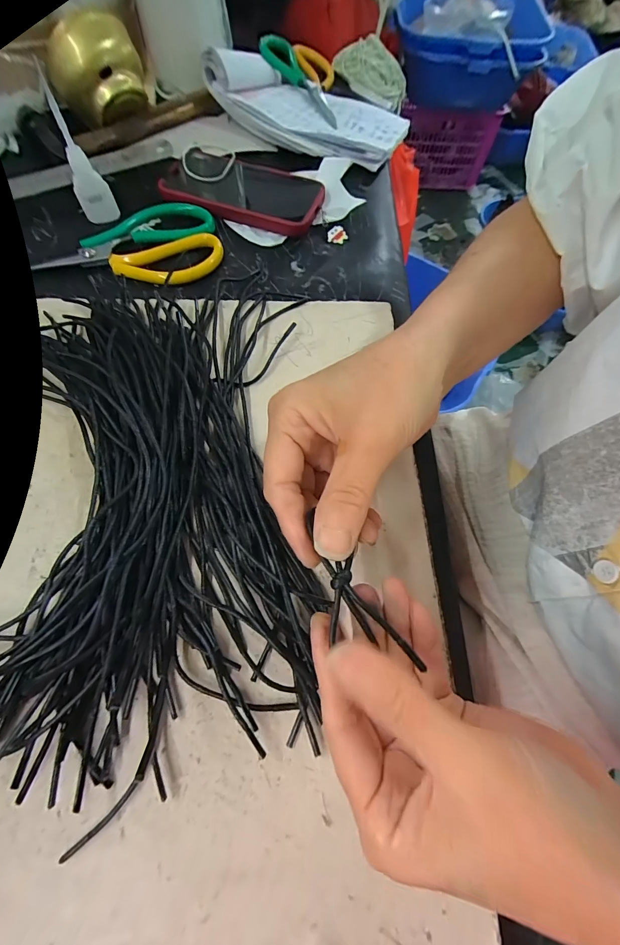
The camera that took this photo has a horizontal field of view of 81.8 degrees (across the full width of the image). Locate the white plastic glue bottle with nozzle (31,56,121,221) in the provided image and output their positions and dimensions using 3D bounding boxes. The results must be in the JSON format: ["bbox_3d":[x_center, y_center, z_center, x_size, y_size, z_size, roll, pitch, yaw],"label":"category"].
[{"bbox_3d":[-0.207,-0.282,0.316,0.029,0.094,0.018,-37,74,-17],"label":"white plastic glue bottle with nozzle"}]

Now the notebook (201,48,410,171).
[{"bbox_3d":[0.006,-0.444,0.417,0.213,0.050,0.148,26,68,8],"label":"notebook"}]

